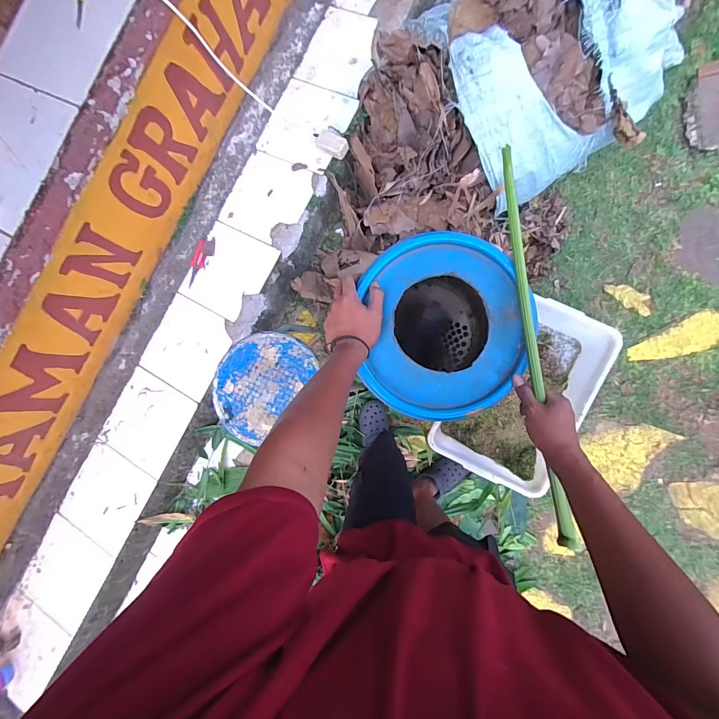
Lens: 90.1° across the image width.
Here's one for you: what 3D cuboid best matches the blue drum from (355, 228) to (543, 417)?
[{"bbox_3d":[0.152,-0.049,0.783,0.274,0.388,0.303,-5,87,1],"label":"blue drum"}]

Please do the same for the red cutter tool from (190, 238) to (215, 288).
[{"bbox_3d":[-0.615,-0.377,1.390,0.076,0.013,0.202,19,88,2],"label":"red cutter tool"}]

